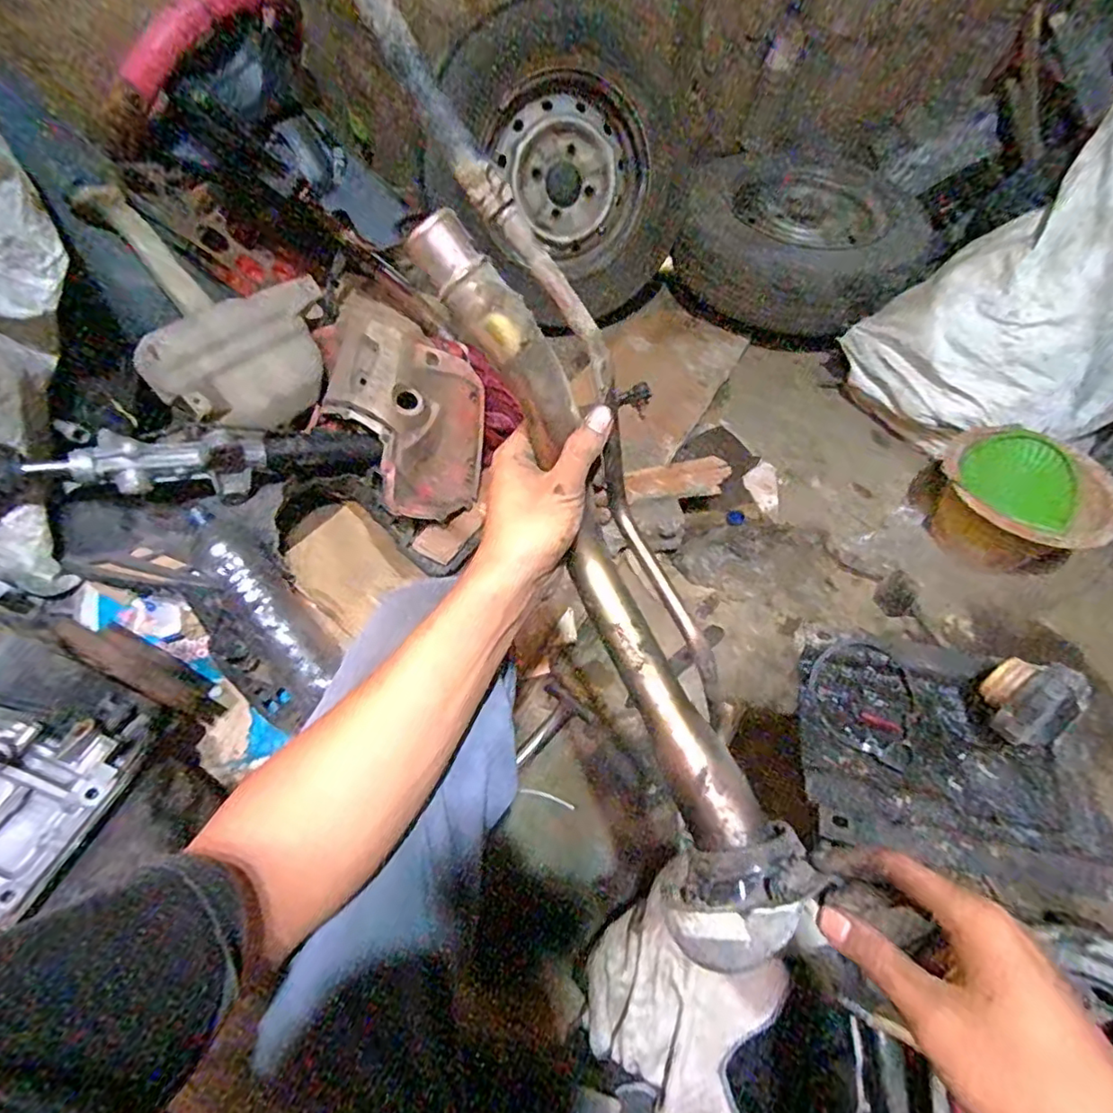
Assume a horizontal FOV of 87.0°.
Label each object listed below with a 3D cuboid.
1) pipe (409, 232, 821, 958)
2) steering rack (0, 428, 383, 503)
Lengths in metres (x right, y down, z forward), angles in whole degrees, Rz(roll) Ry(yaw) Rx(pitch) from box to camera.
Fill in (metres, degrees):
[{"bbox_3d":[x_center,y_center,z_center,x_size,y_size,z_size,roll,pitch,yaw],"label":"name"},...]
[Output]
[{"bbox_3d":[0.033,0.019,0.367,0.093,0.117,0.446,-24,93,-17],"label":"pipe"},{"bbox_3d":[-0.565,-0.136,0.838,0.612,0.105,0.092,-12,54,-35],"label":"steering rack"}]

